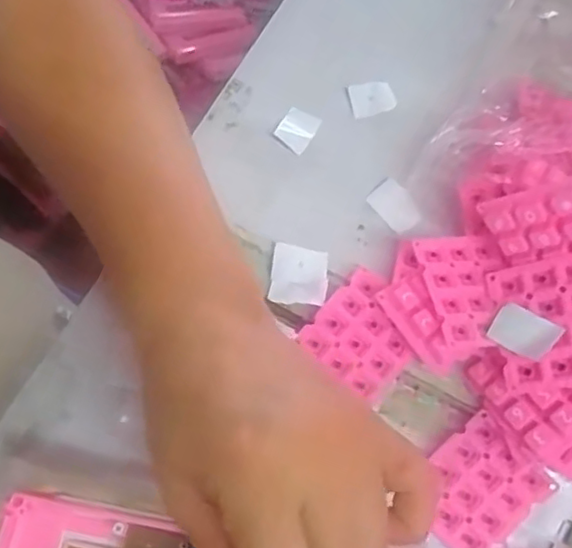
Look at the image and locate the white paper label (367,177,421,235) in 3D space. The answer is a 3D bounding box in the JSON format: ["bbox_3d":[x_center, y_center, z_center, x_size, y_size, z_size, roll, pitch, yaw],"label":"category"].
[{"bbox_3d":[0.061,-0.038,0.358,0.020,0.005,0.029,-41,79,-18],"label":"white paper label"}]

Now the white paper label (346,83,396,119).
[{"bbox_3d":[0.052,-0.107,0.386,0.028,0.004,0.021,-17,80,-13],"label":"white paper label"}]

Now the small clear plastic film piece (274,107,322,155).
[{"bbox_3d":[0.007,-0.084,0.368,0.020,0.005,0.025,28,69,4],"label":"small clear plastic film piece"}]

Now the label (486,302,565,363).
[{"bbox_3d":[0.111,0.027,0.297,0.029,0.004,0.020,33,92,37],"label":"label"}]

